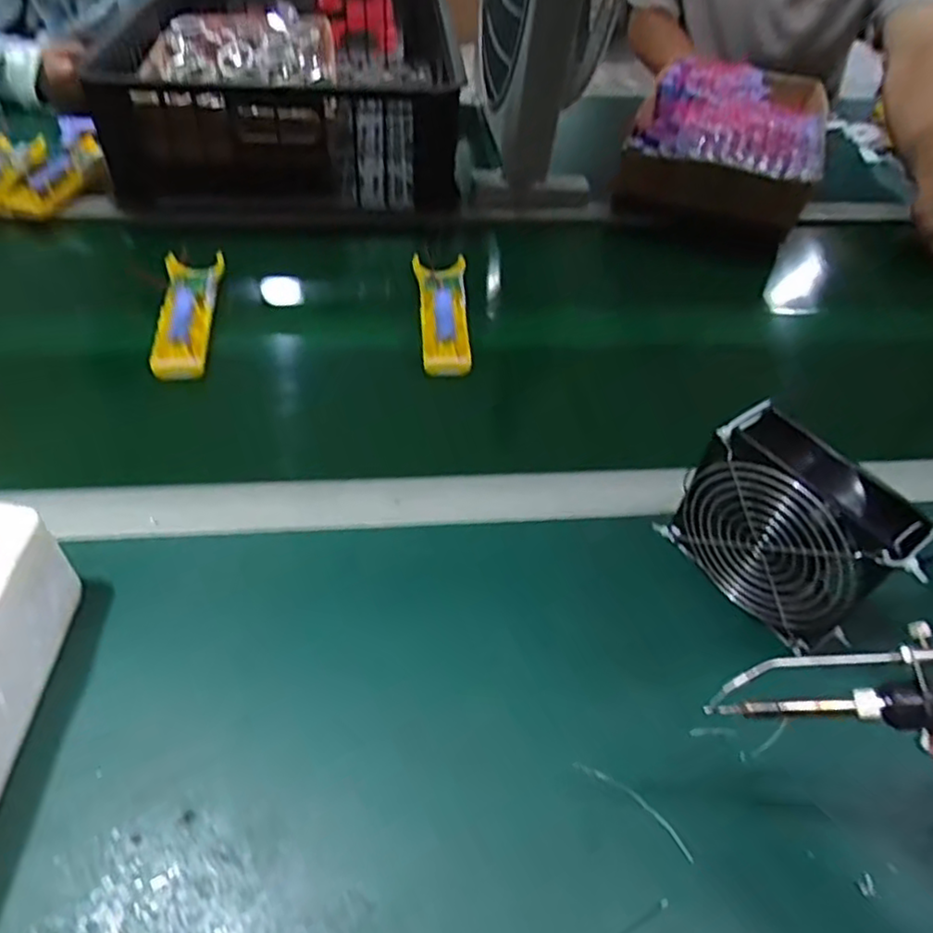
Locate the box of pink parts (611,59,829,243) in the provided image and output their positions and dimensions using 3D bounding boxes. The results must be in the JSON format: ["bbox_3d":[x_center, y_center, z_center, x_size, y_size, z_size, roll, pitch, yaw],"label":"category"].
[{"bbox_3d":[0.351,-0.444,0.909,0.224,0.094,0.359,17,49,11],"label":"box of pink parts"}]

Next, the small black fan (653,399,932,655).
[{"bbox_3d":[0.203,0.041,0.432,0.048,0.120,0.130,-30,56,-28],"label":"small black fan"}]

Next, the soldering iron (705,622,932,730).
[{"bbox_3d":[0.194,0.086,0.278,0.178,0.018,0.037,-7,46,22],"label":"soldering iron"}]

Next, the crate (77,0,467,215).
[{"bbox_3d":[-0.222,-0.497,0.874,0.386,0.129,0.468,-4,48,-9],"label":"crate"}]

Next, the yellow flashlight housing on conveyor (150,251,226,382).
[{"bbox_3d":[-0.259,-0.145,0.634,0.053,0.028,0.157,-5,48,-9],"label":"yellow flashlight housing on conveyor"}]

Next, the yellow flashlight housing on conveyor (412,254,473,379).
[{"bbox_3d":[-0.022,-0.150,0.660,0.047,0.035,0.147,-3,48,-7],"label":"yellow flashlight housing on conveyor"}]

